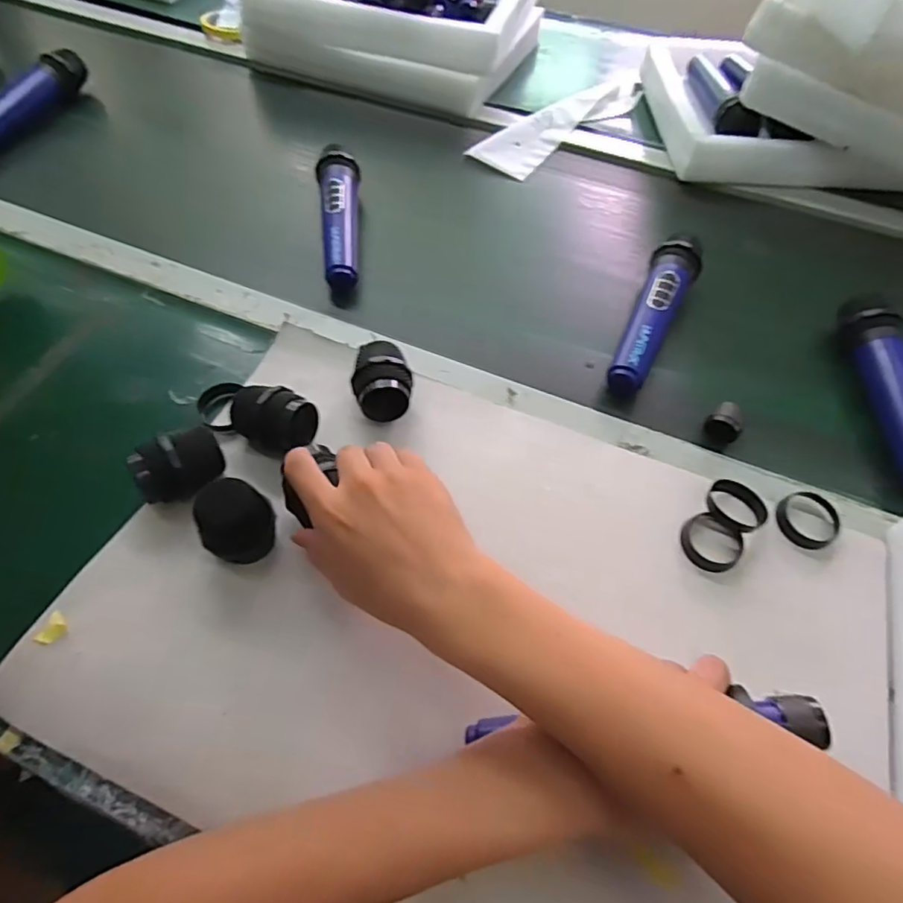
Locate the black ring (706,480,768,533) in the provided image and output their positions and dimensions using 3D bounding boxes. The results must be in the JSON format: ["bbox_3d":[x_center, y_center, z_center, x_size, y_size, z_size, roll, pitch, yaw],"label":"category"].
[{"bbox_3d":[0.212,0.042,0.413,0.039,0.016,0.043,-37,66,-23],"label":"black ring"}]

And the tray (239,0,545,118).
[{"bbox_3d":[-0.069,-0.641,0.780,0.352,0.108,0.309,18,58,9],"label":"tray"}]

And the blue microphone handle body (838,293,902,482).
[{"bbox_3d":[0.376,-0.053,0.466,0.033,0.041,0.200,6,57,1],"label":"blue microphone handle body"}]

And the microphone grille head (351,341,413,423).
[{"bbox_3d":[-0.054,-0.056,0.437,0.046,0.044,0.064,-3,57,-4],"label":"microphone grille head"}]

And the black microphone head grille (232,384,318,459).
[{"bbox_3d":[-0.136,-0.025,0.418,0.061,0.046,0.048,30,60,16],"label":"black microphone head grille"}]

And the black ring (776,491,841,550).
[{"bbox_3d":[0.265,0.051,0.412,0.044,0.012,0.043,1,57,-2],"label":"black ring"}]

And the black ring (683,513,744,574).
[{"bbox_3d":[0.187,0.067,0.399,0.043,0.013,0.037,33,61,17],"label":"black ring"}]

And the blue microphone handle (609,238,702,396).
[{"bbox_3d":[0.191,-0.133,0.514,0.045,0.038,0.191,24,59,13],"label":"blue microphone handle"}]

